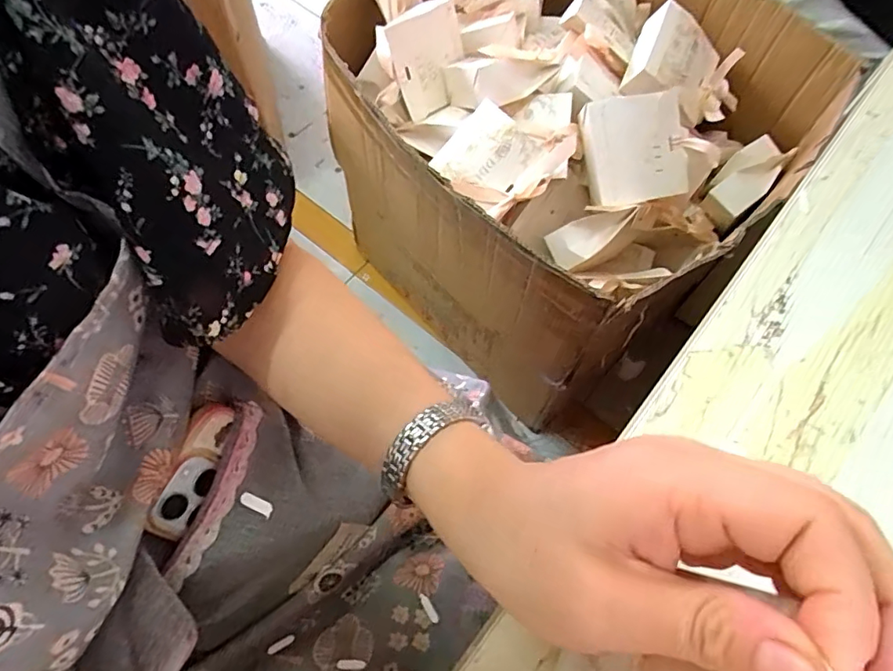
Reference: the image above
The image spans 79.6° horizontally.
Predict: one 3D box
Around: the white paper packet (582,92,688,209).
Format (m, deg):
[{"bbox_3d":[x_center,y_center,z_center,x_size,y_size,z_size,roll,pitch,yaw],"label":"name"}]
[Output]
[{"bbox_3d":[0.223,-0.222,0.641,0.108,0.122,0.033,-4,23,23],"label":"white paper packet"}]

